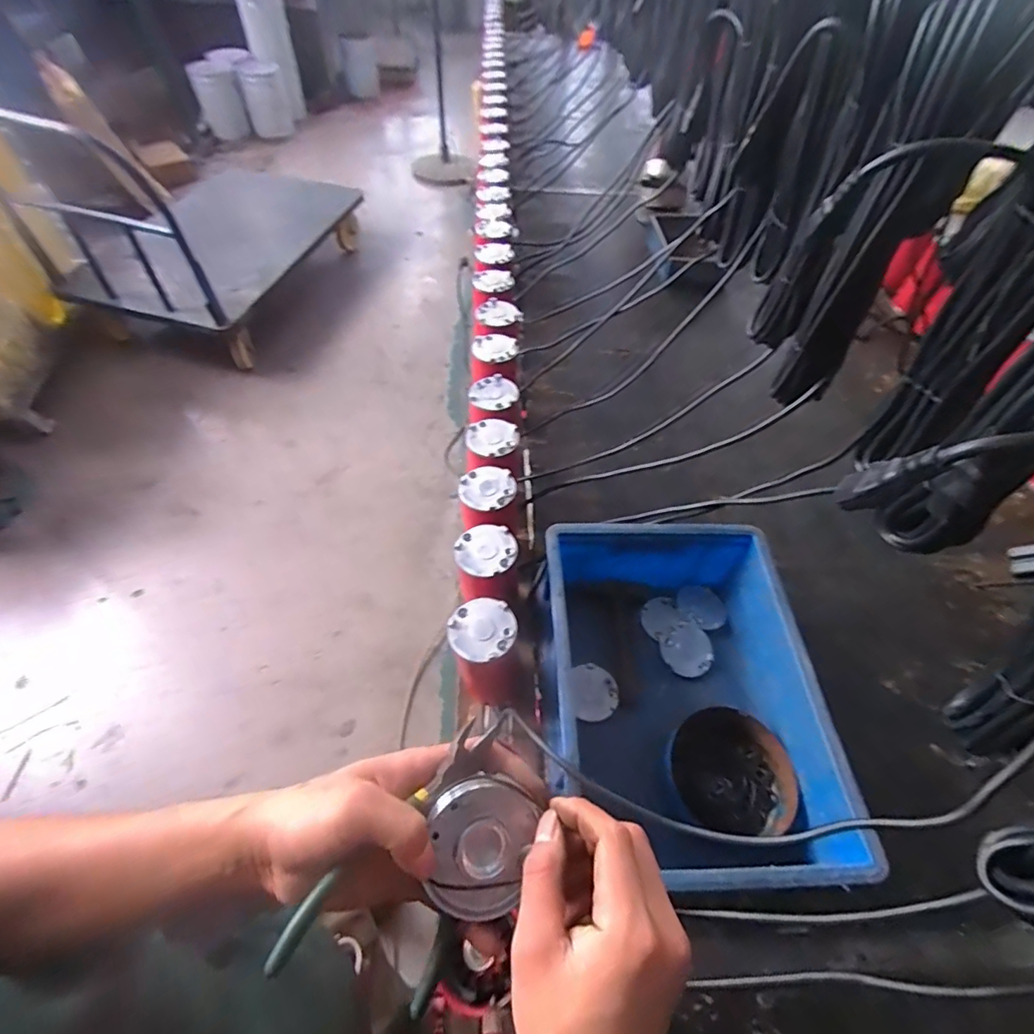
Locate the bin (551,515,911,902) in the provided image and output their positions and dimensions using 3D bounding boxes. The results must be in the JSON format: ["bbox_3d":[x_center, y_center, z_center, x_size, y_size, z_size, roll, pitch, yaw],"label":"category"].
[{"bbox_3d":[0.188,0.214,0.646,0.296,0.153,0.405,0,54,-3],"label":"bin"}]

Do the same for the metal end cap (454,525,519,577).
[{"bbox_3d":[-0.038,0.040,0.644,0.075,0.012,0.069,2,54,-2],"label":"metal end cap"}]

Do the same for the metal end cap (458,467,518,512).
[{"bbox_3d":[-0.039,-0.040,0.705,0.076,0.010,0.074,2,54,-2],"label":"metal end cap"}]

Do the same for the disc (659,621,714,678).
[{"bbox_3d":[0.242,0.189,0.736,0.073,0.010,0.071,2,54,-2],"label":"disc"}]

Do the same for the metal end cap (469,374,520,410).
[{"bbox_3d":[-0.039,-0.196,0.824,0.079,0.015,0.069,-23,59,-18],"label":"metal end cap"}]

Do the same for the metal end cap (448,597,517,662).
[{"bbox_3d":[-0.039,0.125,0.582,0.073,0.009,0.073,2,54,-2],"label":"metal end cap"}]

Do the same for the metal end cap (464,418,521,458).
[{"bbox_3d":[-0.038,-0.118,0.759,0.075,0.019,0.072,2,54,-2],"label":"metal end cap"}]

